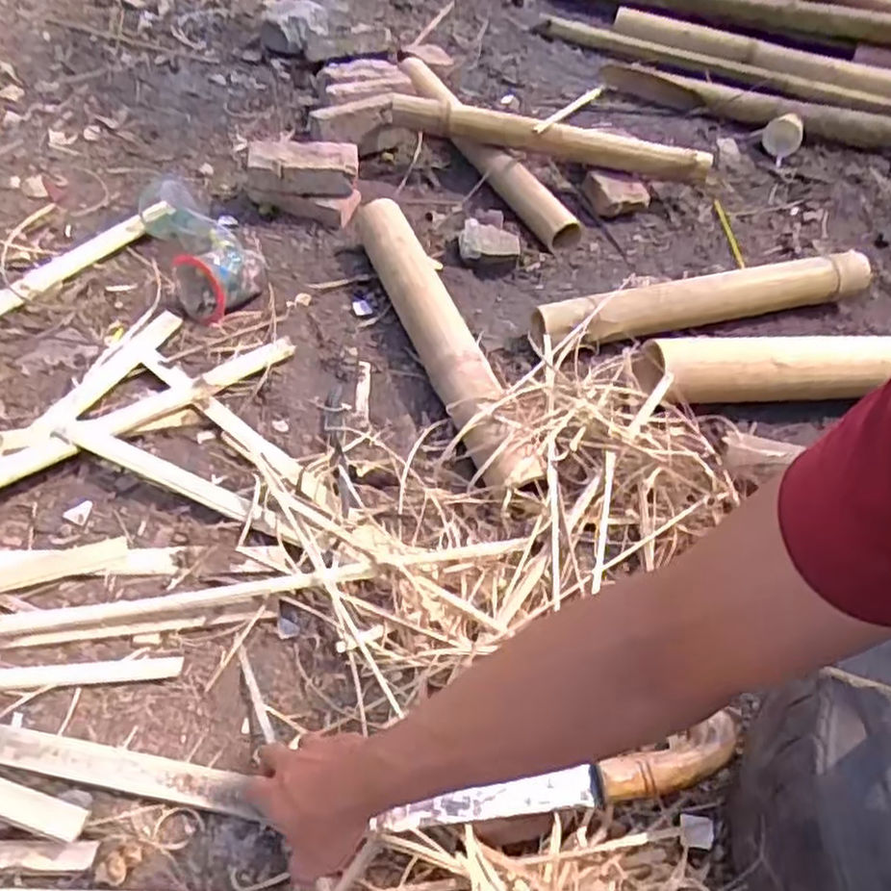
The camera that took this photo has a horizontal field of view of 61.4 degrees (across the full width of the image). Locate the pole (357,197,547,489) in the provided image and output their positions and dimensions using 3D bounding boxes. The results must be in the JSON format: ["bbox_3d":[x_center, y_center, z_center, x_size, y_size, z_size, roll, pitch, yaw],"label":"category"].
[{"bbox_3d":[-0.011,-0.153,0.973,0.084,0.082,0.538,-12,54,-14],"label":"pole"}]

